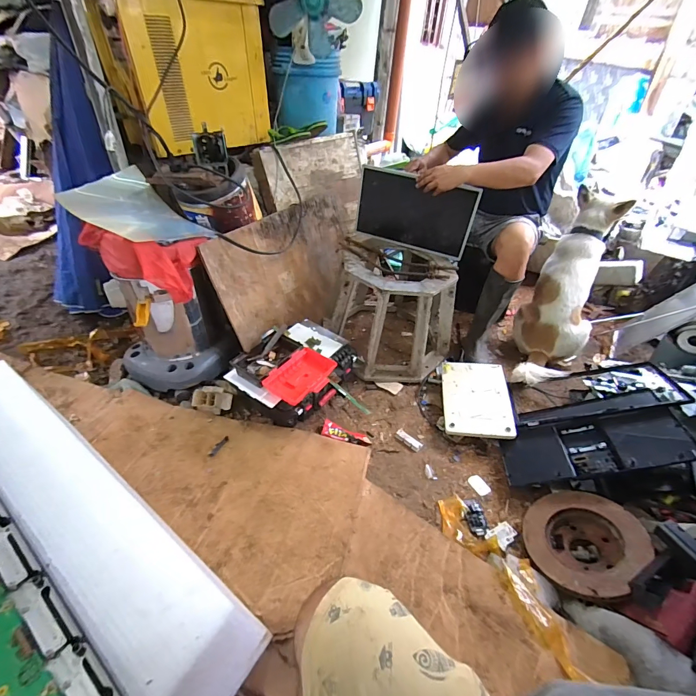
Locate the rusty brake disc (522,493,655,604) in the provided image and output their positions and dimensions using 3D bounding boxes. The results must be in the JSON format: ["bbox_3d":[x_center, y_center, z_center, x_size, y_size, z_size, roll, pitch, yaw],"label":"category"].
[{"bbox_3d":[0.544,0.457,0.841,0.241,0.072,0.239,-35,25,-24],"label":"rusty brake disc"}]

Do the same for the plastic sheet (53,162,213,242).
[{"bbox_3d":[-0.657,-0.442,1.158,0.419,0.178,0.157,-4,40,-11],"label":"plastic sheet"}]

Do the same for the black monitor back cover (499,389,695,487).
[{"bbox_3d":[0.658,0.236,0.988,0.453,0.041,0.258,-19,27,21],"label":"black monitor back cover"}]

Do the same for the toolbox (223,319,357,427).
[{"bbox_3d":[-0.161,0.077,1.179,0.276,0.175,0.371,23,43,22],"label":"toolbox"}]

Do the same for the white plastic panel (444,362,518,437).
[{"bbox_3d":[0.421,0.159,1.185,0.205,0.026,0.308,-2,41,12],"label":"white plastic panel"}]

